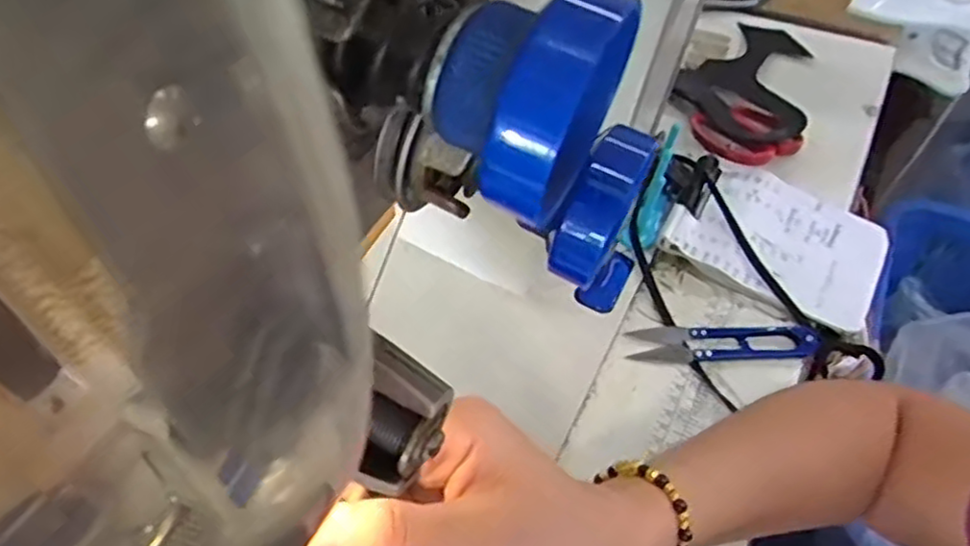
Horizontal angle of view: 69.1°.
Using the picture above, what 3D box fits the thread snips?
[{"bbox_3d":[0.158,0.045,0.468,0.119,0.010,0.026,-1,54,2],"label":"thread snips"}]

